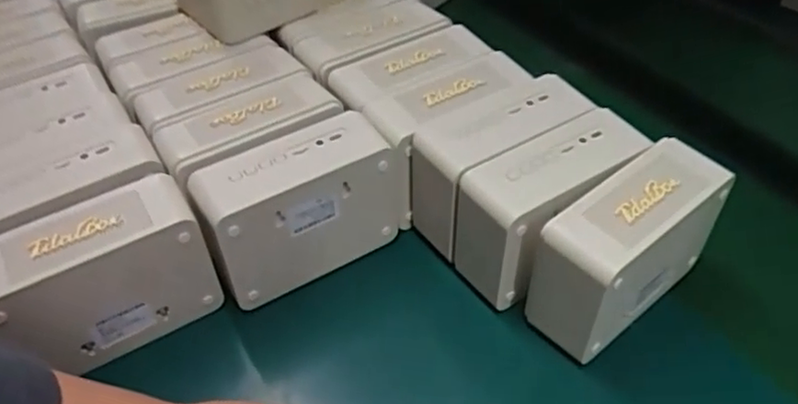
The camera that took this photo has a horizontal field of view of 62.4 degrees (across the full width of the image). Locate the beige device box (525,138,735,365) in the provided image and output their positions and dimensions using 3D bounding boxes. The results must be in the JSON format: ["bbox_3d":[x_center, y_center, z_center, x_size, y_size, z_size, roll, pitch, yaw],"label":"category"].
[{"bbox_3d":[0.157,0.033,0.461,0.135,0.105,0.059,-30,51,-26],"label":"beige device box"}]

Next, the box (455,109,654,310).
[{"bbox_3d":[0.111,0.005,0.487,0.132,0.098,0.060,-25,49,-22],"label":"box"}]

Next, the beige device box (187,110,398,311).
[{"bbox_3d":[-0.075,0.006,0.498,0.140,0.104,0.056,-26,49,-23],"label":"beige device box"}]

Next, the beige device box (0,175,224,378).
[{"bbox_3d":[-0.205,0.053,0.451,0.138,0.107,0.059,-27,49,-24],"label":"beige device box"}]

